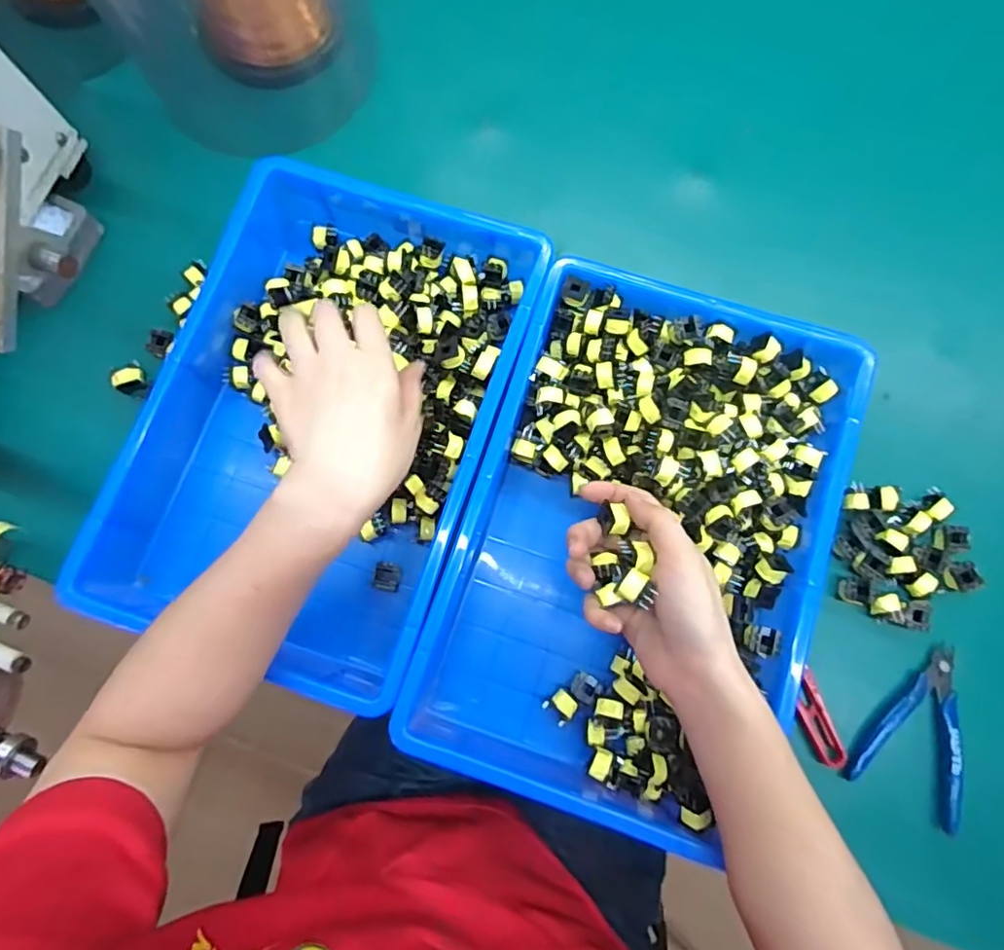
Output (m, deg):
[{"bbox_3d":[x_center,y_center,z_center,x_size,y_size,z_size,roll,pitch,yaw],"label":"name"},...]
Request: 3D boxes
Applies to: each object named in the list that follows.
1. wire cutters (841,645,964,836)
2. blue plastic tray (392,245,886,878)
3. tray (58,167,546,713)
[{"bbox_3d":[0.310,0.185,0.424,0.080,0.014,0.116,30,82,6],"label":"wire cutters"},{"bbox_3d":[0.097,0.049,0.428,0.240,0.066,0.373,17,81,4],"label":"blue plastic tray"},{"bbox_3d":[-0.128,-0.050,0.459,0.244,0.082,0.377,18,81,4],"label":"tray"}]

